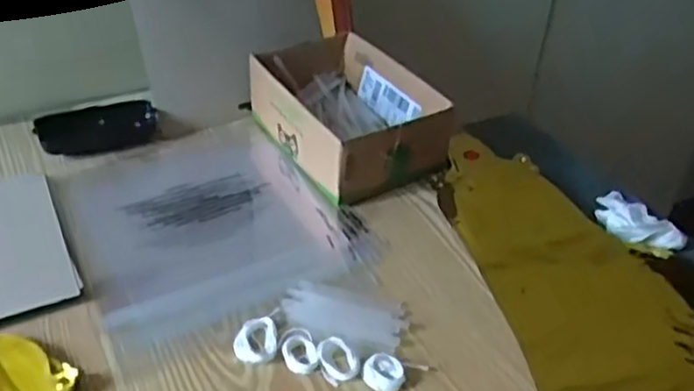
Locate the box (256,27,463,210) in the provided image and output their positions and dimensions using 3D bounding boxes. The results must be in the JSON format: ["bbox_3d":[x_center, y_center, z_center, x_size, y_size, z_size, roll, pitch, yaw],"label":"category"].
[{"bbox_3d":[-0.005,-0.083,0.653,0.135,0.065,0.195,-21,43,-28],"label":"box"}]

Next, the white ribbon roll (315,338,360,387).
[{"bbox_3d":[-0.007,0.108,0.449,0.024,0.013,0.032,-18,42,-24],"label":"white ribbon roll"}]

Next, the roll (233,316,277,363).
[{"bbox_3d":[-0.064,0.101,0.465,0.029,0.008,0.036,-2,38,-5],"label":"roll"}]

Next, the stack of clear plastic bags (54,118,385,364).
[{"bbox_3d":[-0.128,0.014,0.590,0.214,0.017,0.254,-18,42,-25],"label":"stack of clear plastic bags"}]

